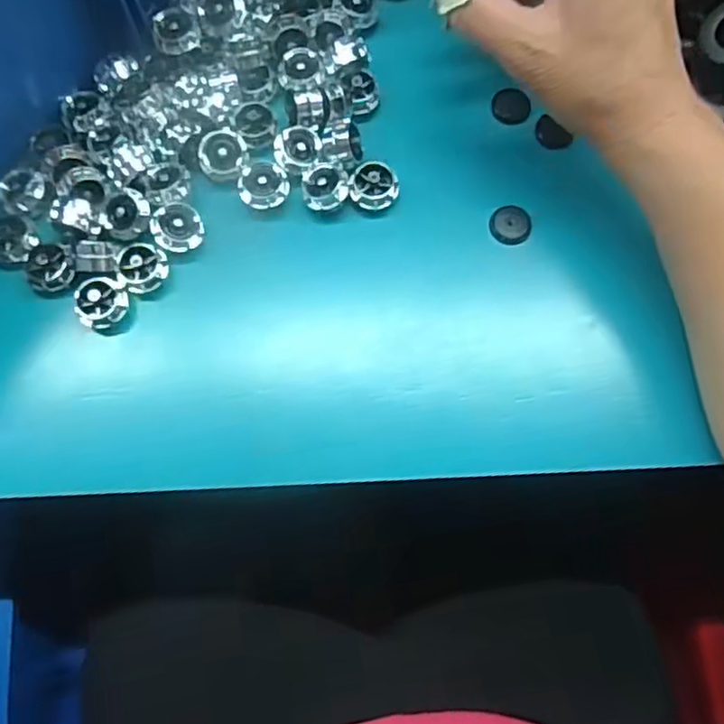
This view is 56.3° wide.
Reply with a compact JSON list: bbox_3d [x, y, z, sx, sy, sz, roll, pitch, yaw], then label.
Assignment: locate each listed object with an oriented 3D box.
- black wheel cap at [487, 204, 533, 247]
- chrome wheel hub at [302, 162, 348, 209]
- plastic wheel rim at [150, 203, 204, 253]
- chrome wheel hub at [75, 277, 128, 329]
[{"bbox_3d":[0.077,-0.071,0.351,0.021,0.004,0.022,0,78,0],"label":"black wheel cap"},{"bbox_3d":[-0.019,-0.089,0.344,0.023,0.010,0.022,0,78,0],"label":"chrome wheel hub"},{"bbox_3d":[-0.093,-0.067,0.339,0.024,0.012,0.023,0,78,0],"label":"plastic wheel rim"},{"bbox_3d":[-0.127,-0.029,0.329,0.021,0.011,0.022,0,78,0],"label":"chrome wheel hub"}]

